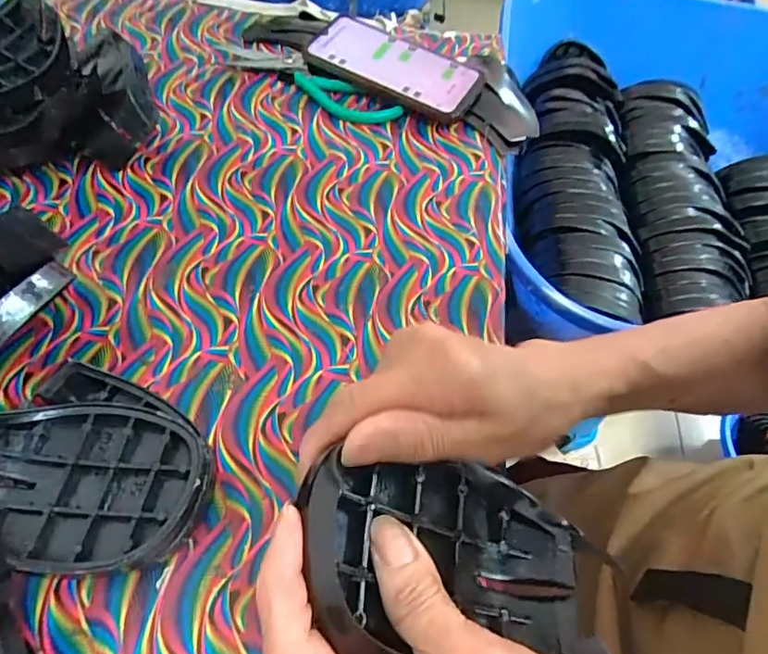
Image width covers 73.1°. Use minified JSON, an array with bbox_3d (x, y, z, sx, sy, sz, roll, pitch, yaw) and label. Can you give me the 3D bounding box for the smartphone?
[{"bbox_3d":[0.010,-0.243,0.481,0.160,0.012,0.075,25,61,8],"label":"smartphone"}]

